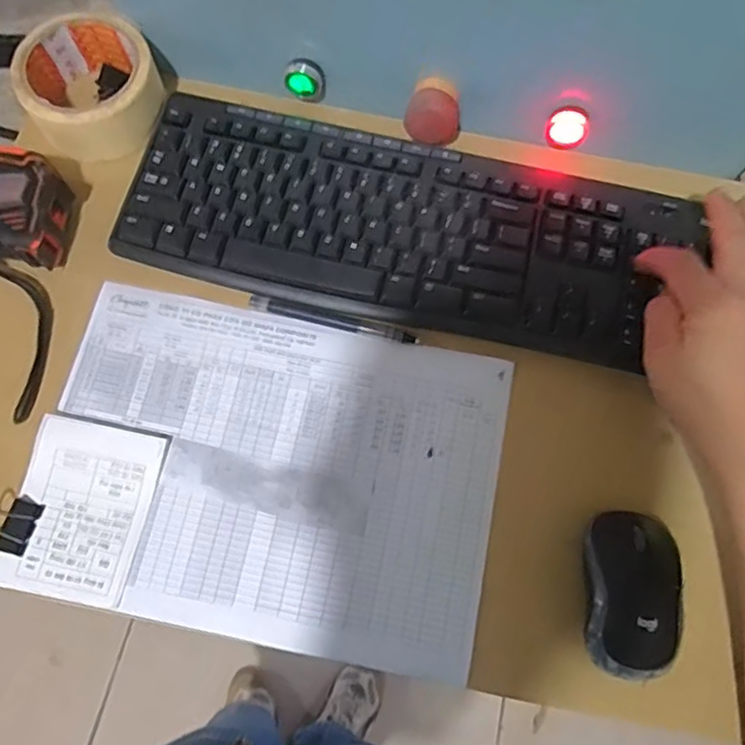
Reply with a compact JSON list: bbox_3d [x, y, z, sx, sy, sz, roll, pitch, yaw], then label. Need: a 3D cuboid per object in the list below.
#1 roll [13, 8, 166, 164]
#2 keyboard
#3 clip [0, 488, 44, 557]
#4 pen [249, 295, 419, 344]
[{"bbox_3d":[-0.205,-0.211,0.470,0.094,0.051,0.096,0,70,0],"label":"roll"},{"bbox_3d":[0.026,-0.103,0.456,0.388,0.017,0.143,11,71,1],"label":"keyboard"},{"bbox_3d":[-0.228,0.091,0.395,0.034,0.020,0.036,15,71,5],"label":"clip"},{"bbox_3d":[-0.027,-0.036,0.445,0.118,0.008,0.010,14,71,5],"label":"pen"}]

